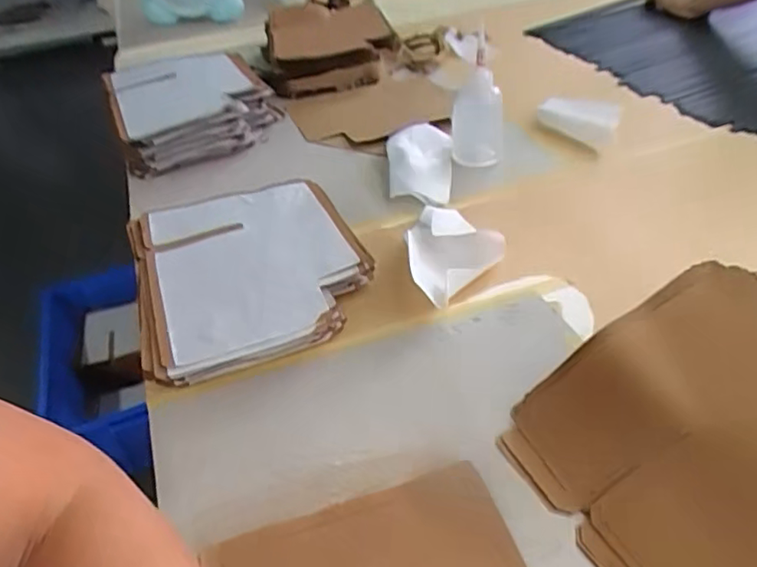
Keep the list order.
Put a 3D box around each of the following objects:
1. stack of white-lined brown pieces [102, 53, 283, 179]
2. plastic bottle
[{"bbox_3d":[-0.263,-0.253,0.849,0.221,0.075,0.221,-20,42,-17],"label":"stack of white-lined brown pieces"},{"bbox_3d":[0.129,-0.210,0.755,0.067,0.208,0.076,-4,63,4],"label":"plastic bottle"}]

